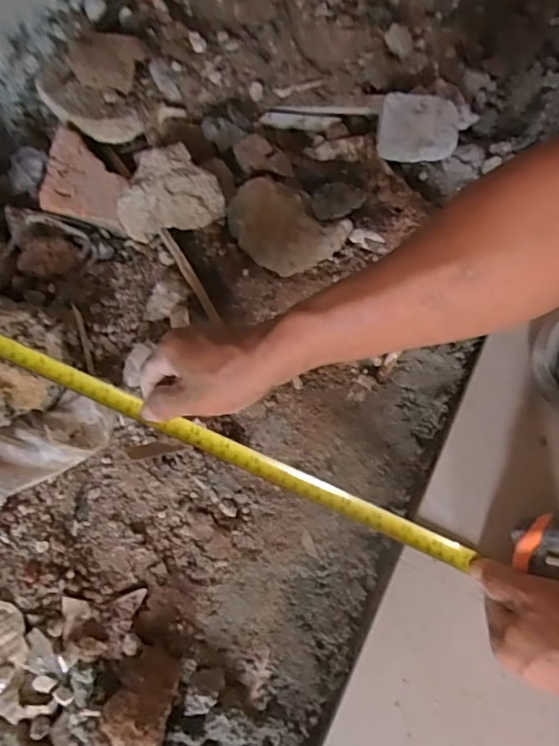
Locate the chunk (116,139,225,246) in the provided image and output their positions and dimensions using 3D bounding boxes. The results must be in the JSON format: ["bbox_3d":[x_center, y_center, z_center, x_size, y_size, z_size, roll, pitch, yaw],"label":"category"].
[{"bbox_3d":[-0.102,-0.164,0.484,0.091,0.032,0.069,-20,77,-10],"label":"chunk"}]

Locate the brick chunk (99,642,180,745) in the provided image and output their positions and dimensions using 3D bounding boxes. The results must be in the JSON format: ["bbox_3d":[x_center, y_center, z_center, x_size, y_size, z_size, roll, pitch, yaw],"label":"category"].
[{"bbox_3d":[-0.100,0.238,0.379,0.049,0.038,0.075,18,72,6],"label":"brick chunk"}]

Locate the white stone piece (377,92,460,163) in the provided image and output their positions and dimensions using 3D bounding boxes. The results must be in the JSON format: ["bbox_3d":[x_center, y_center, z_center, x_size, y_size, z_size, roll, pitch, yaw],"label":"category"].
[{"bbox_3d":[0.135,-0.238,0.524,0.075,0.025,0.064,3,74,-4],"label":"white stone piece"}]

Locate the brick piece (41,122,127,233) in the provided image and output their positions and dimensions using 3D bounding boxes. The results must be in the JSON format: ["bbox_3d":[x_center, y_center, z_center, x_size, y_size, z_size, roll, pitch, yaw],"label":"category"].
[{"bbox_3d":[-0.183,-0.185,0.514,0.073,0.028,0.079,15,83,-11],"label":"brick piece"}]

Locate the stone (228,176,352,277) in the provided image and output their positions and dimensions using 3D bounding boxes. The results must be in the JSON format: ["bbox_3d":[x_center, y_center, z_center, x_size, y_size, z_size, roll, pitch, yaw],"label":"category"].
[{"bbox_3d":[0.001,-0.137,0.501,0.107,0.033,0.074,38,75,6],"label":"stone"}]

